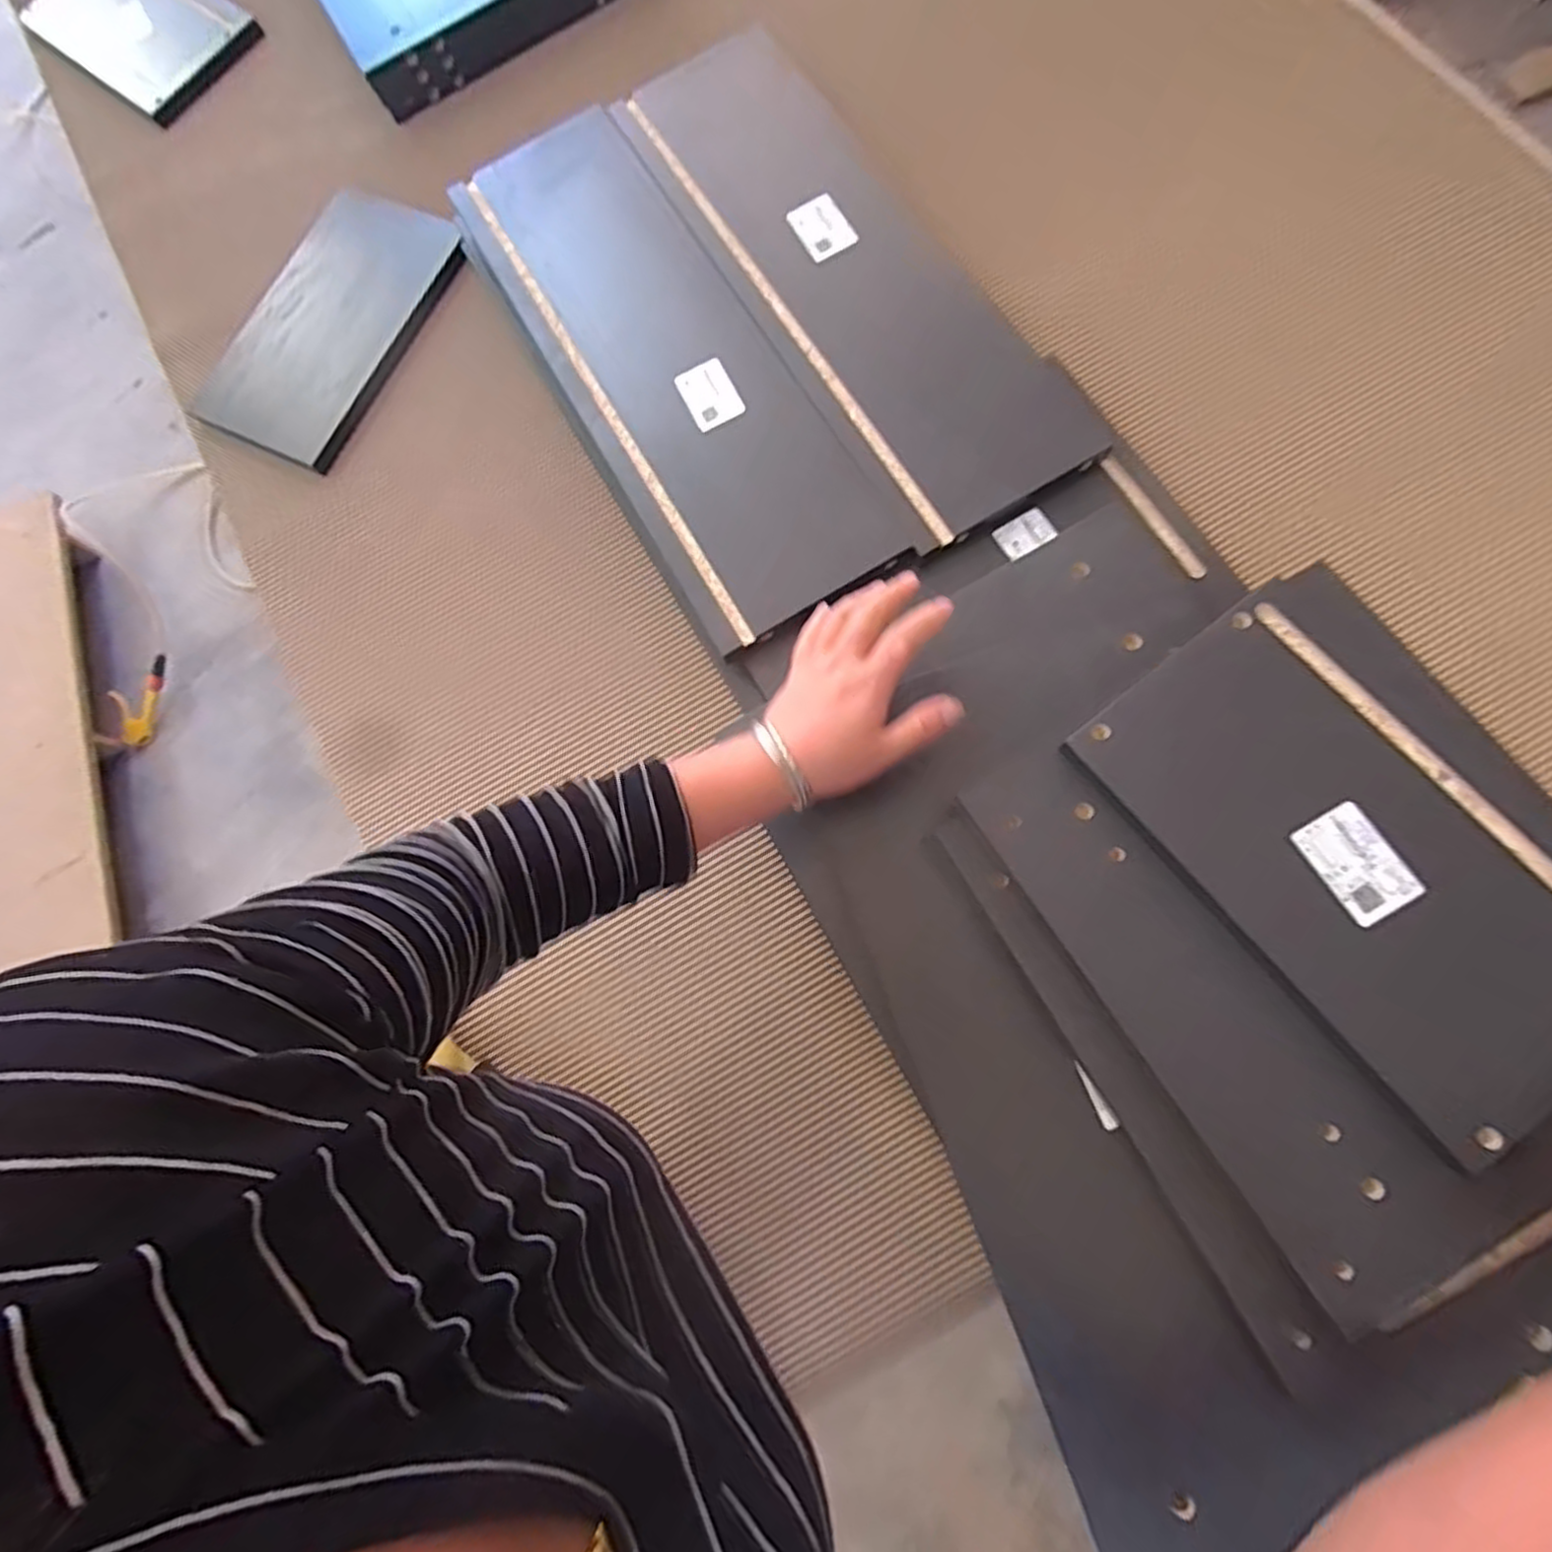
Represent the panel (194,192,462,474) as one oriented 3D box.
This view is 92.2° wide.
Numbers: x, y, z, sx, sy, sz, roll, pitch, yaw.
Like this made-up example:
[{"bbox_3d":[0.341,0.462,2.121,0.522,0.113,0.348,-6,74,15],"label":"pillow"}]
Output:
[{"bbox_3d":[-0.465,-0.467,0.776,0.174,0.027,0.290,28,81,1],"label":"panel"}]

